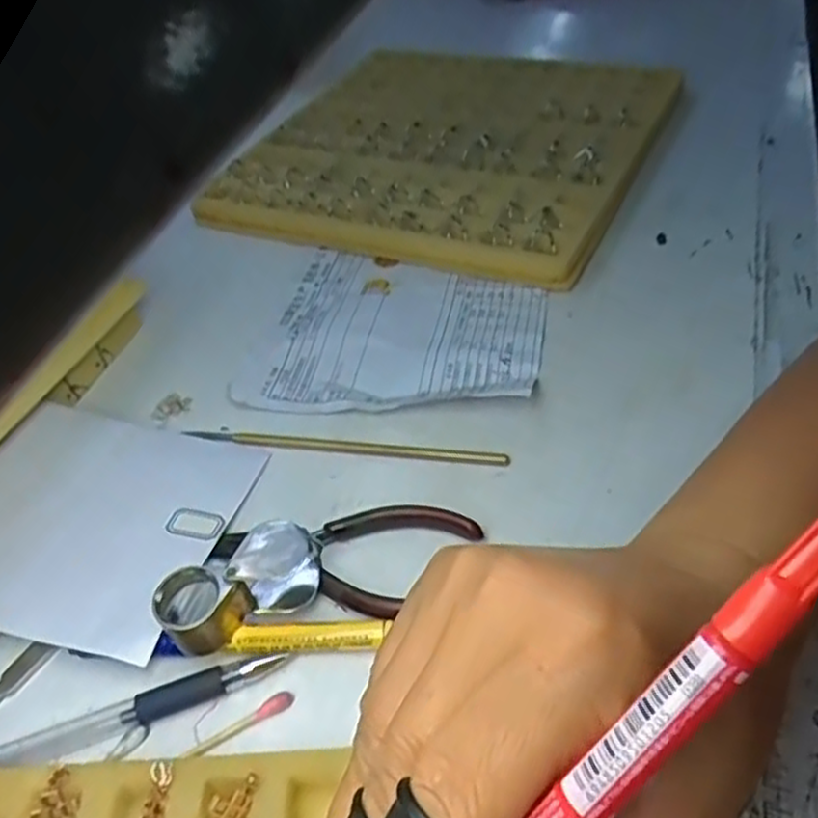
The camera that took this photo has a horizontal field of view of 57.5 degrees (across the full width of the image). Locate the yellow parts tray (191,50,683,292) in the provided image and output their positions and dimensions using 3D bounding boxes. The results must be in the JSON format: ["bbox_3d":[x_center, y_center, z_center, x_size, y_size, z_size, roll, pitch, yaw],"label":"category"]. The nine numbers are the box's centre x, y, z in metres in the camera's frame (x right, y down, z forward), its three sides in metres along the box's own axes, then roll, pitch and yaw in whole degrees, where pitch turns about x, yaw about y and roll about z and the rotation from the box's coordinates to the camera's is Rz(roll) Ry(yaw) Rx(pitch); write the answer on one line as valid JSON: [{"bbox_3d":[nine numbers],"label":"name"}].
[{"bbox_3d":[0.025,-0.185,0.509,0.260,0.030,0.257,16,50,24],"label":"yellow parts tray"}]

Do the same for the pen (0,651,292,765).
[{"bbox_3d":[-0.103,0.106,0.253,0.123,0.011,0.011,-16,45,-7],"label":"pen"}]

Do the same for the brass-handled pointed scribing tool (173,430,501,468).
[{"bbox_3d":[-0.030,0.015,0.333,0.147,0.006,0.007,4,46,14],"label":"brass-handled pointed scribing tool"}]

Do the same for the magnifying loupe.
[{"bbox_3d":[-0.059,0.064,0.264,0.054,0.030,0.027,-18,45,-8],"label":"magnifying loupe"}]

